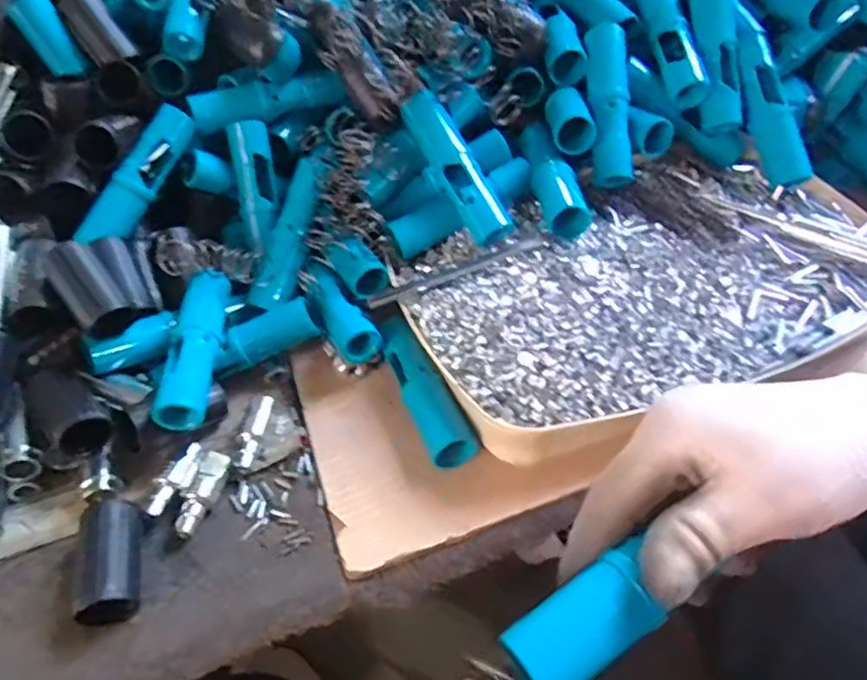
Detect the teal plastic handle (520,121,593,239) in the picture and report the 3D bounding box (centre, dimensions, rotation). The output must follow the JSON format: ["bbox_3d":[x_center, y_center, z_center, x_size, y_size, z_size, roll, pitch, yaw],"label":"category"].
[{"bbox_3d":[0.089,-0.121,0.457,0.030,0.032,0.120,-6,48,-1],"label":"teal plastic handle"}]

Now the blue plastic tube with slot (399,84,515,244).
[{"bbox_3d":[0.015,-0.126,0.436,0.028,0.022,0.122,-27,81,-18],"label":"blue plastic tube with slot"}]

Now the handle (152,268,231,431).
[{"bbox_3d":[-0.160,0.004,0.404,0.028,0.027,0.115,-4,48,1],"label":"handle"}]

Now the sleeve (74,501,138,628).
[{"bbox_3d":[-0.184,0.128,0.347,0.029,0.032,0.064,-17,49,-10],"label":"sleeve"}]

